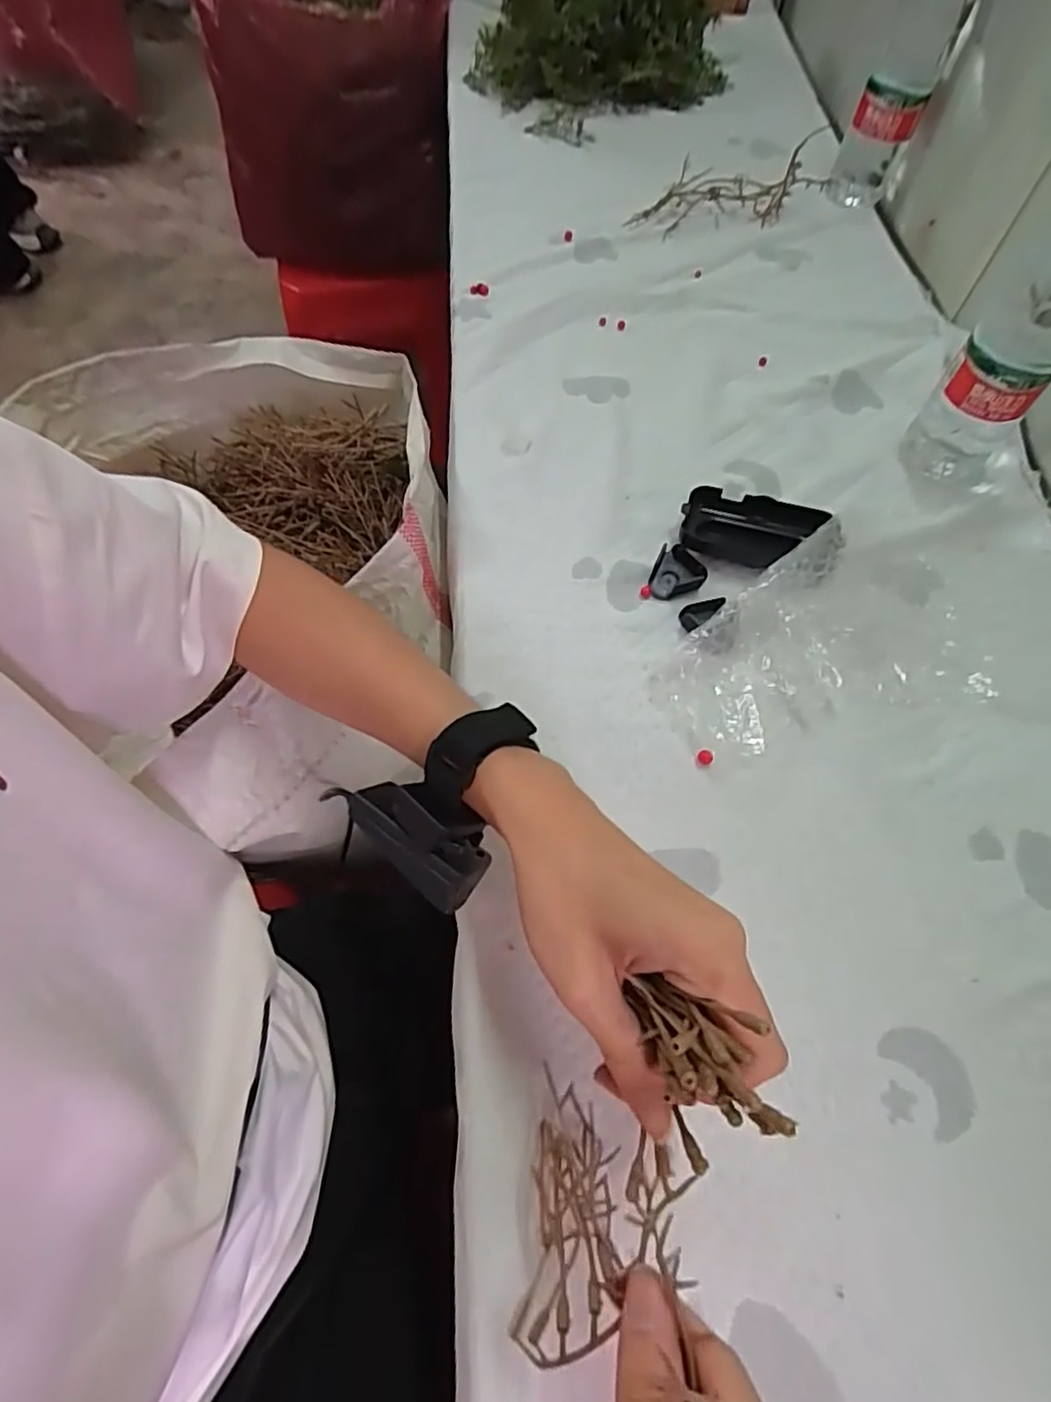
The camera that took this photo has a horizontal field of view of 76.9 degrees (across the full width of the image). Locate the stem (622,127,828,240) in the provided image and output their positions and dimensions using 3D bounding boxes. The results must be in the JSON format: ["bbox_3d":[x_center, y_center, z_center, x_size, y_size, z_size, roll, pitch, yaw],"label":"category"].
[{"bbox_3d":[0.207,-0.530,0.677,0.209,0.057,0.065,-12,64,-8],"label":"stem"}]

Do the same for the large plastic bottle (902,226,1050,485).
[{"bbox_3d":[0.329,-0.236,0.437,0.066,0.208,0.064,38,68,16],"label":"large plastic bottle"}]

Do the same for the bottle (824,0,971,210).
[{"bbox_3d":[0.358,-0.587,0.624,0.068,0.208,0.078,22,64,9],"label":"bottle"}]

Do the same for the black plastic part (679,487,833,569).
[{"bbox_3d":[0.160,-0.123,0.477,0.093,0.026,0.047,13,63,5],"label":"black plastic part"}]

